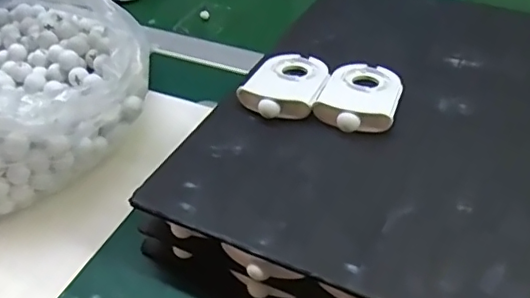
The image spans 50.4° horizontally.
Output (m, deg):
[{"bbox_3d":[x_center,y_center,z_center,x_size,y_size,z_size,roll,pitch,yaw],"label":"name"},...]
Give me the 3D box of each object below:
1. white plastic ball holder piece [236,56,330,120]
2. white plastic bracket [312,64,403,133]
[{"bbox_3d":[0.019,-0.054,0.450,0.058,0.017,0.086,14,44,17],"label":"white plastic ball holder piece"},{"bbox_3d":[0.074,-0.043,0.431,0.056,0.018,0.086,14,44,17],"label":"white plastic bracket"}]

